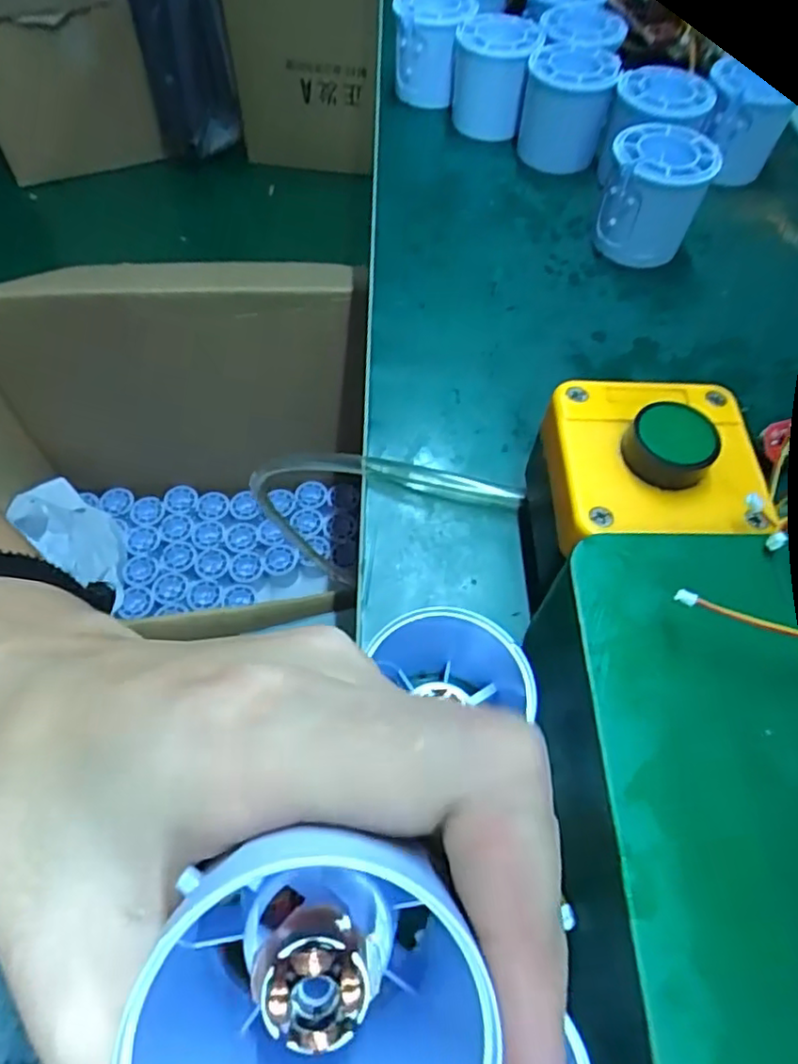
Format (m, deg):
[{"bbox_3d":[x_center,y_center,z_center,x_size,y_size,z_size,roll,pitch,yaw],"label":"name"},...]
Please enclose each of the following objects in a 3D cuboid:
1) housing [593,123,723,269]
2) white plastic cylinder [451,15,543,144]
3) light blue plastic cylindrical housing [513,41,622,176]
[{"bbox_3d":[0.139,-0.187,0.353,0.054,0.055,0.054,22,58,10],"label":"housing"},{"bbox_3d":[0.061,-0.298,0.420,0.053,0.056,0.060,9,57,2],"label":"white plastic cylinder"},{"bbox_3d":[0.106,-0.272,0.406,0.053,0.055,0.055,17,58,7],"label":"light blue plastic cylindrical housing"}]

